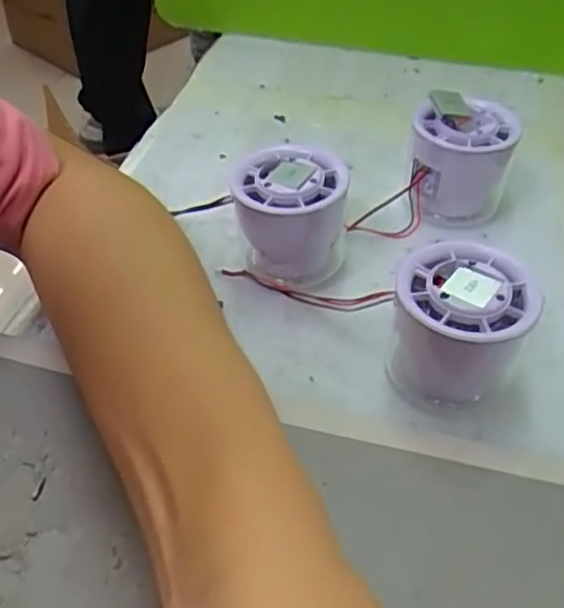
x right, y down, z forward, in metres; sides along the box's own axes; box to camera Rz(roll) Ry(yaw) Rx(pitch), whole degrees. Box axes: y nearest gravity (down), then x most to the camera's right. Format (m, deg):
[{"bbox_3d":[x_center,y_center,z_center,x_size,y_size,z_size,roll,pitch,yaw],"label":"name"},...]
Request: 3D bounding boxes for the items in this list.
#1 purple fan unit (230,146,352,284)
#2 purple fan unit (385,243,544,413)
[{"bbox_3d":[0.004,-0.044,0.343,0.057,0.060,0.053,5,45,4],"label":"purple fan unit"},{"bbox_3d":[0.076,0.012,0.287,0.057,0.057,0.053,11,46,11],"label":"purple fan unit"}]

